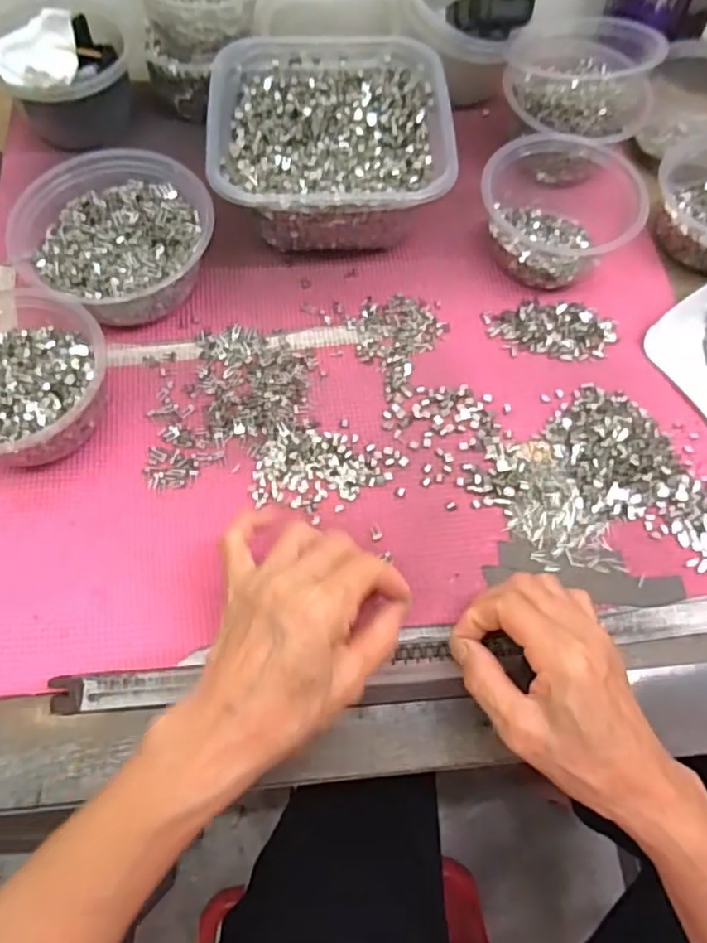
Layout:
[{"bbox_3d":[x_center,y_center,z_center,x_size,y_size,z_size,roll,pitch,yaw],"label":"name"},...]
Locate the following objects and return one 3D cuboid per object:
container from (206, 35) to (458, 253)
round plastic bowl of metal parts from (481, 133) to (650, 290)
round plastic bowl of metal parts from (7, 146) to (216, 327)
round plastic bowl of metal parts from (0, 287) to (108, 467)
[{"bbox_3d":[-0.018,-0.252,0.502,0.173,0.074,0.175,-2,66,-2],"label":"container"},{"bbox_3d":[0.155,-0.204,0.486,0.115,0.066,0.124,0,66,-1],"label":"round plastic bowl of metal parts"},{"bbox_3d":[-0.172,-0.170,0.469,0.132,0.054,0.141,1,65,-2],"label":"round plastic bowl of metal parts"},{"bbox_3d":[-0.215,-0.056,0.416,0.106,0.061,0.110,1,65,-2],"label":"round plastic bowl of metal parts"}]

